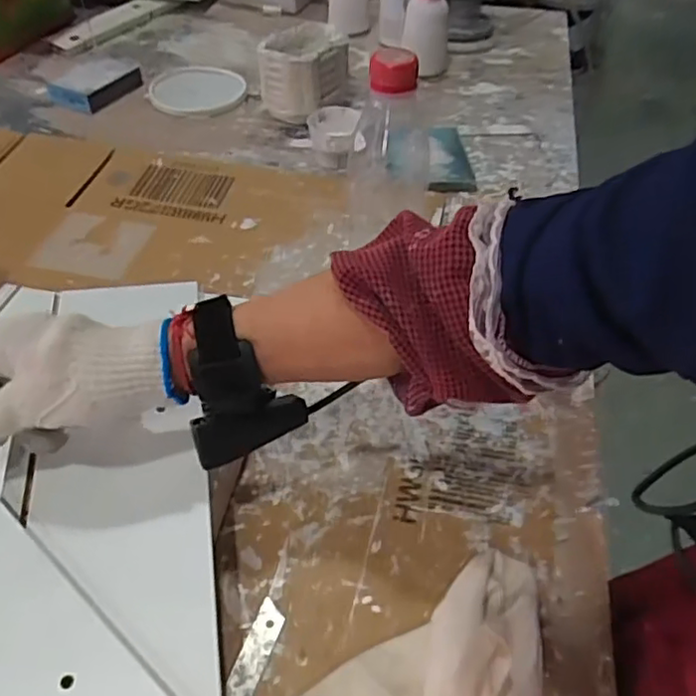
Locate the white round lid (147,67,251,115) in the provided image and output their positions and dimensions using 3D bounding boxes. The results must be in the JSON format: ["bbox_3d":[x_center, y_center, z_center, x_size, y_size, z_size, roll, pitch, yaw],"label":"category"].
[{"bbox_3d":[-0.201,-0.340,0.853,0.131,0.013,0.115,30,53,24],"label":"white round lid"}]

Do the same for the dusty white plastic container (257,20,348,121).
[{"bbox_3d":[-0.057,-0.345,0.825,0.109,0.096,0.099,1,47,0],"label":"dusty white plastic container"}]

